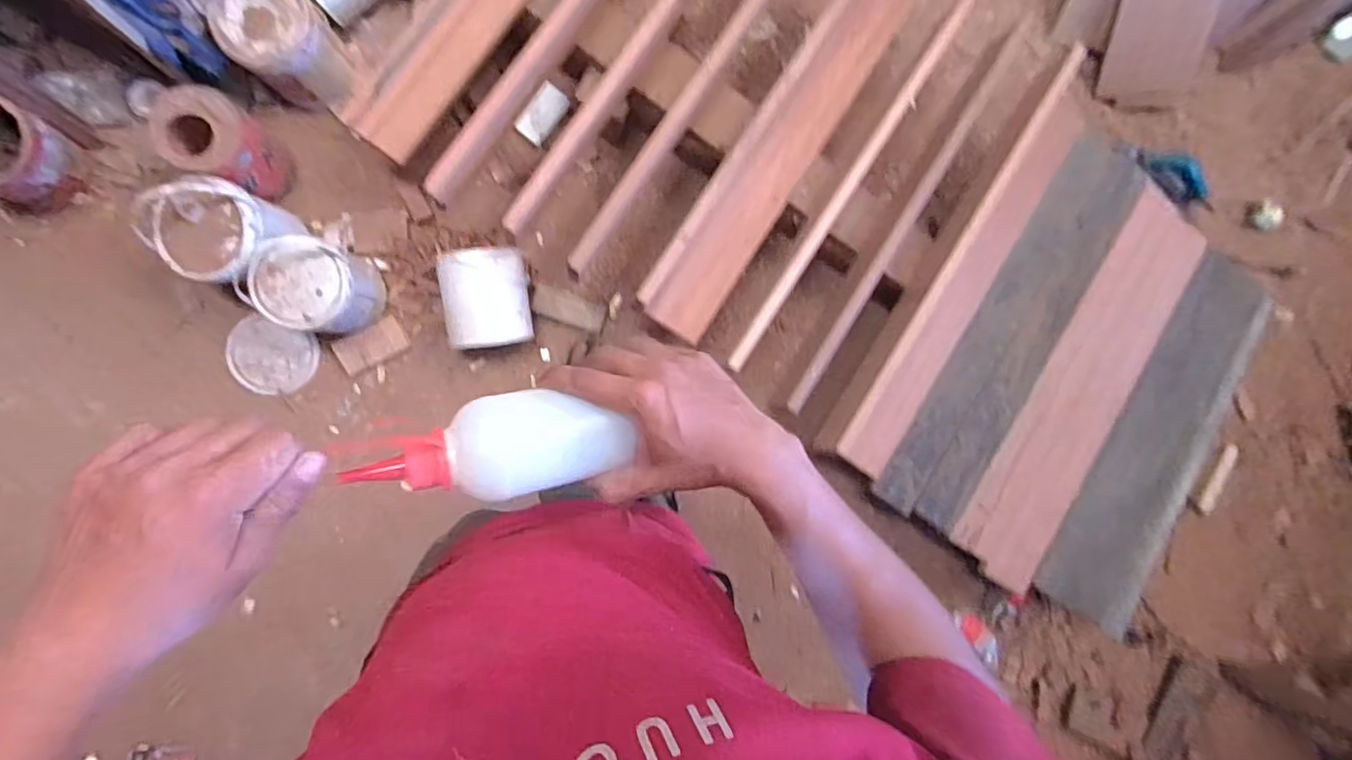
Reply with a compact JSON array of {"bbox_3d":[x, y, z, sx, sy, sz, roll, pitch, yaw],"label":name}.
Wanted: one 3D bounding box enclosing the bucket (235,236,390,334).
[{"bbox_3d":[-0.722,-0.186,1.261,0.176,0.211,0.182,0,90,-10],"label":"bucket"}]

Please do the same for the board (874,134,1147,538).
[{"bbox_3d":[0.827,-0.134,1.454,0.258,0.038,1.065,32,84,-10],"label":"board"}]

